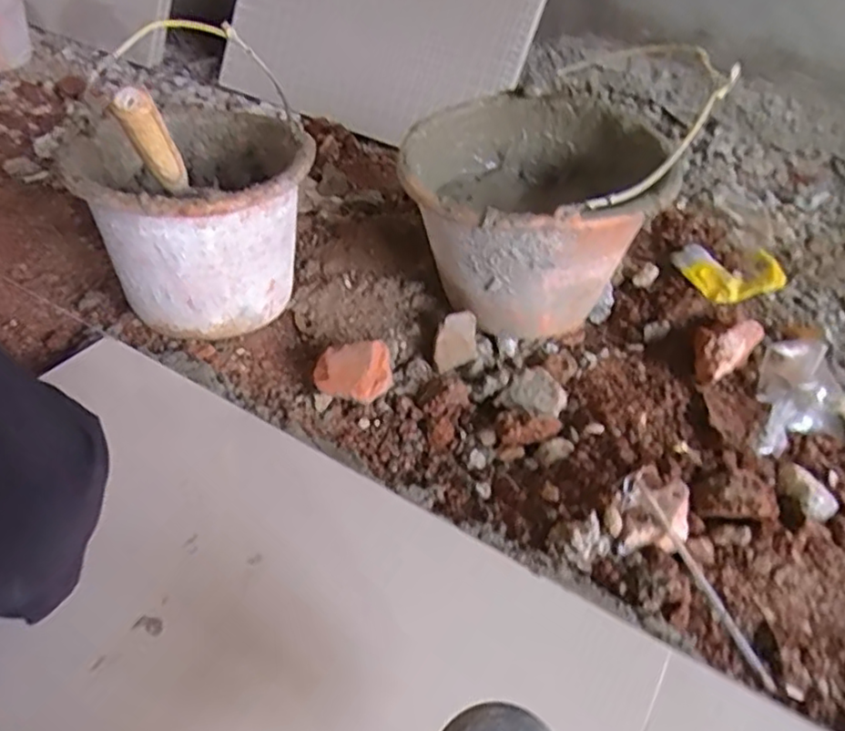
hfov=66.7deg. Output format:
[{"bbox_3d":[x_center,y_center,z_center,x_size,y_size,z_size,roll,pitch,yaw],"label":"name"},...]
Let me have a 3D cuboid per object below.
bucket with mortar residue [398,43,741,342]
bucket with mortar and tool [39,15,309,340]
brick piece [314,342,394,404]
[{"bbox_3d":[0.118,-0.152,0.746,0.277,0.220,0.246,3,41,-1],"label":"bucket with mortar residue"},{"bbox_3d":[-0.250,-0.197,0.721,0.235,0.250,0.284,-13,44,-18],"label":"bucket with mortar and tool"},{"bbox_3d":[-0.076,0.000,0.703,0.084,0.037,0.077,0,43,-1],"label":"brick piece"}]

